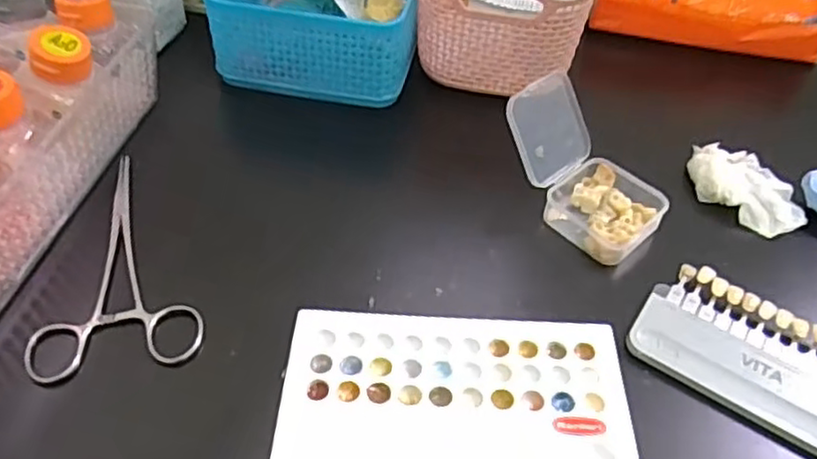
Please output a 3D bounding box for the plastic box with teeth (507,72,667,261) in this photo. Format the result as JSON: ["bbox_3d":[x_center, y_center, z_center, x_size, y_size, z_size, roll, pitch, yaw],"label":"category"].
[{"bbox_3d":[0.100,-0.037,0.383,0.062,0.058,0.094,-30,56,-28],"label":"plastic box with teeth"}]

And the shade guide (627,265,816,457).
[{"bbox_3d":[0.185,0.069,0.327,0.143,0.010,0.067,28,51,21],"label":"shade guide"}]

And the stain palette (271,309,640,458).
[{"bbox_3d":[0.021,0.080,0.303,0.151,0.011,0.094,3,47,-1],"label":"stain palette"}]

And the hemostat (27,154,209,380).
[{"bbox_3d":[-0.152,0.014,0.357,0.077,0.009,0.140,-10,48,-13],"label":"hemostat"}]

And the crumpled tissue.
[{"bbox_3d":[0.202,-0.026,0.409,0.041,0.017,0.072,-34,58,-30],"label":"crumpled tissue"}]

